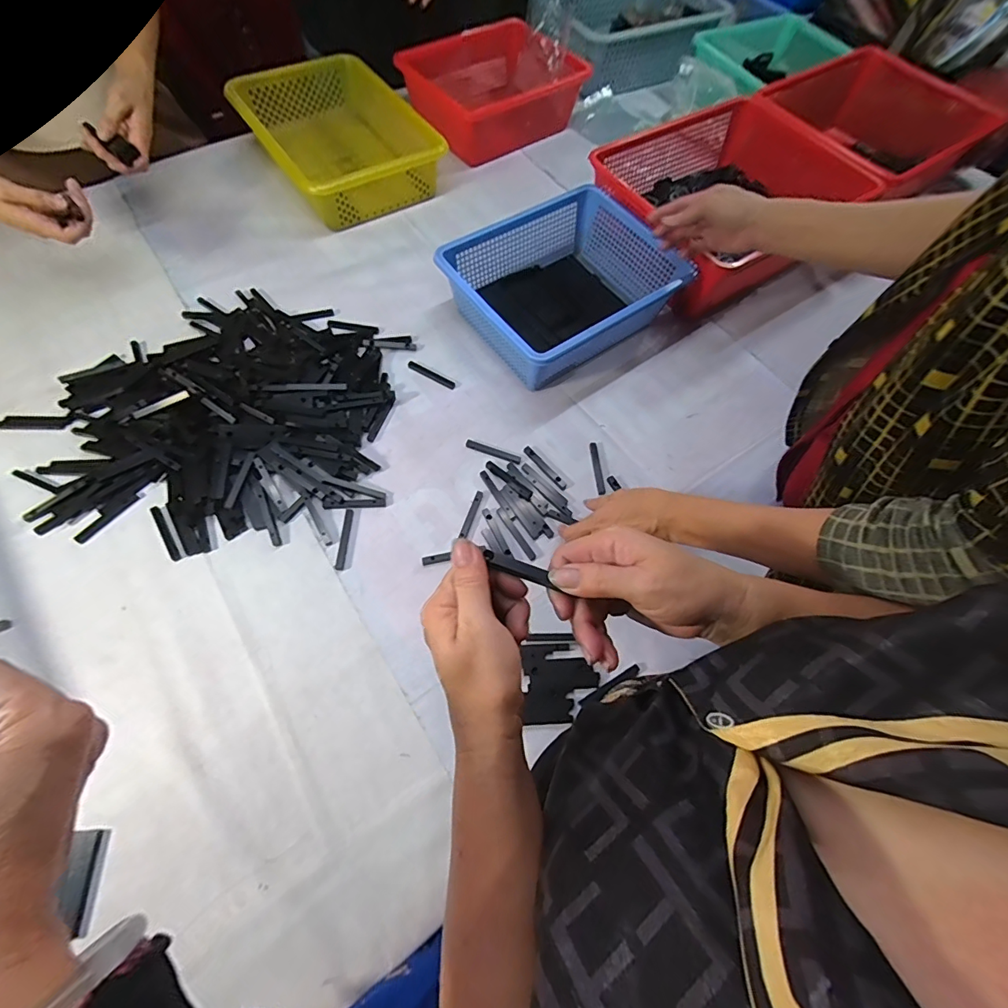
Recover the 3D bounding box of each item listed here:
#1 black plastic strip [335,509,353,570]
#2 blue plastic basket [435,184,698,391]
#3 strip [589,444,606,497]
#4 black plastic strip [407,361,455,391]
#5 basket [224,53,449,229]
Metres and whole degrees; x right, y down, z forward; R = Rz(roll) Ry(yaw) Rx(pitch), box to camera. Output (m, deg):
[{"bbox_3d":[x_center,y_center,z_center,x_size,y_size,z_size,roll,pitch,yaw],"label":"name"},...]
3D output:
[{"bbox_3d":[-0.189,0.041,0.546,0.010,0.004,0.075,3,64,-2],"label":"black plastic strip"},{"bbox_3d":[0.087,-0.302,0.659,0.285,0.101,0.233,-35,71,-18],"label":"blue plastic basket"},{"bbox_3d":[0.122,-0.046,0.601,0.011,0.006,0.075,-3,65,-4],"label":"strip"},{"bbox_3d":[-0.102,-0.182,0.651,0.076,0.004,0.012,31,67,11],"label":"black plastic strip"},{"bbox_3d":[-0.290,-0.630,0.799,0.240,0.087,0.346,-32,70,-17],"label":"basket"}]

